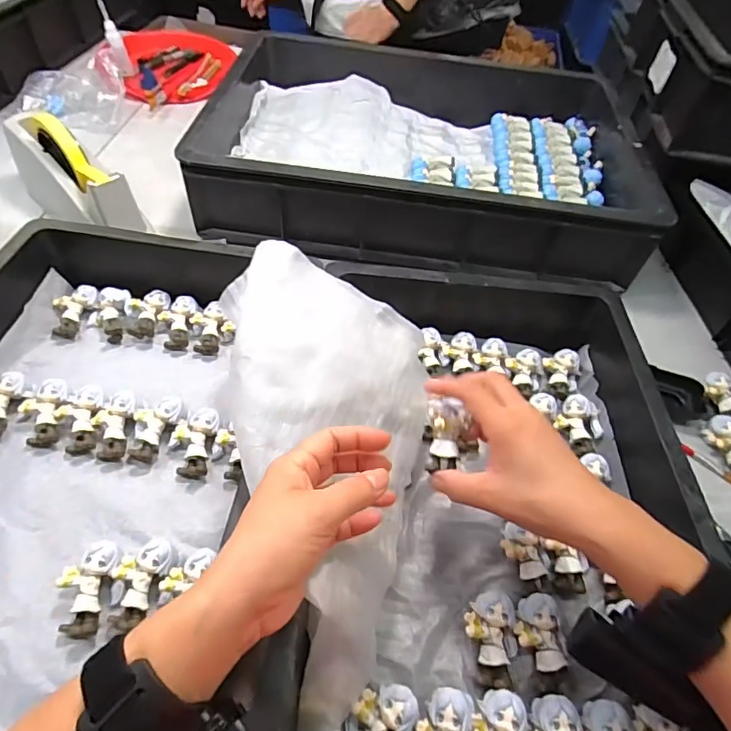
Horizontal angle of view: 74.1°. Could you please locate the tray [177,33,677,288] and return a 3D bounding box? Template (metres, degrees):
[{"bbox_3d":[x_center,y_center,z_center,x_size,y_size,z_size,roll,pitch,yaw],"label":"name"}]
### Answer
[{"bbox_3d":[0.086,-0.331,0.725,0.582,0.105,0.427,9,52,1],"label":"tray"}]

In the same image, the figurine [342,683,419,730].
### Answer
[{"bbox_3d":[0.007,0.240,0.317,0.040,0.022,0.059,32,55,18],"label":"figurine"}]

